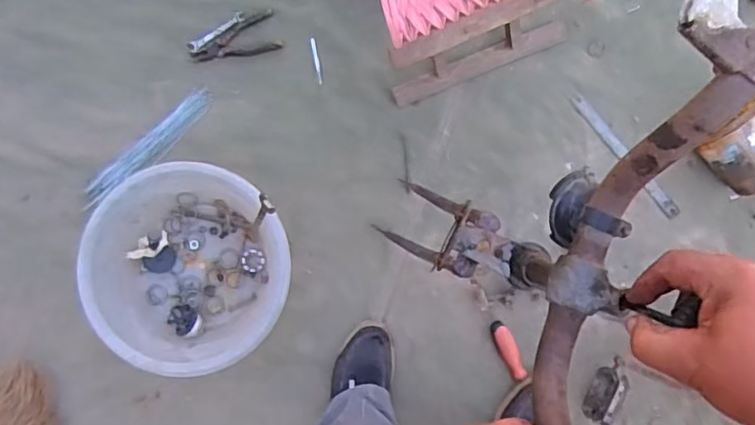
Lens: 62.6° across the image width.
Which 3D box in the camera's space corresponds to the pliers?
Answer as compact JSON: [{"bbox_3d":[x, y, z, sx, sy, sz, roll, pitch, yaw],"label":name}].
[{"bbox_3d":[-0.251,-0.304,1.092,0.158,0.027,0.066,-13,89,2],"label":"pliers"}]

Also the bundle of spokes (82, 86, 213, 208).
[{"bbox_3d":[-0.395,-0.114,1.077,0.050,0.028,0.275,45,78,3],"label":"bundle of spokes"}]

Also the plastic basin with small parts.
[{"bbox_3d":[-0.308,0.097,1.055,0.316,0.148,0.313,0,88,3],"label":"plastic basin with small parts"}]

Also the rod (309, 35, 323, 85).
[{"bbox_3d":[-0.108,-0.270,1.100,0.012,0.007,0.083,-12,88,2],"label":"rod"}]

